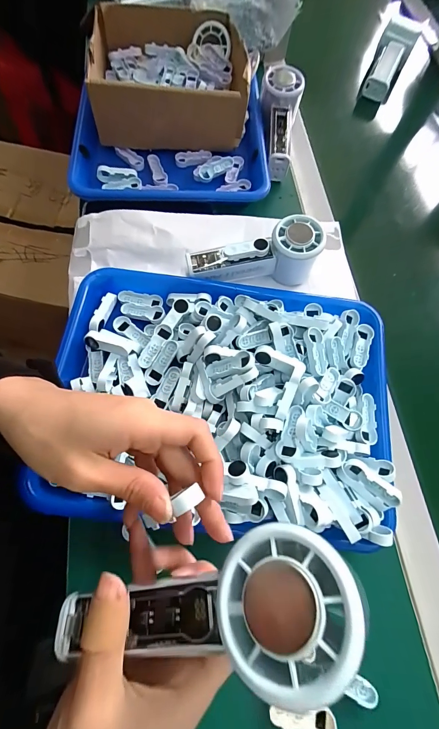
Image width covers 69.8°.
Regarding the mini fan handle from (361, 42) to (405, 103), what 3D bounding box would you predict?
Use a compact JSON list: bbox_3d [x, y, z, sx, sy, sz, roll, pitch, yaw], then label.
[{"bbox_3d":[0.280,-0.501,0.539,0.038,0.035,0.102,25,70,6],"label":"mini fan handle"}]

